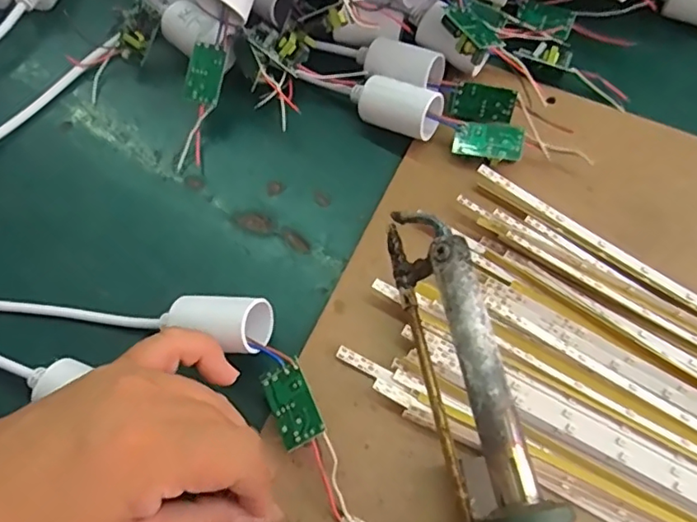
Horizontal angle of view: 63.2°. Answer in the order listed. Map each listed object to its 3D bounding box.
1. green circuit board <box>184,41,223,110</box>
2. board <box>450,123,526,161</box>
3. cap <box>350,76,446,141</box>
[{"bbox_3d":[-0.084,-0.109,0.333,0.019,0.004,0.035,14,92,-2],"label":"green circuit board"},{"bbox_3d":[0.080,-0.068,0.327,0.038,0.011,0.020,7,66,4],"label":"board"},{"bbox_3d":[0.027,-0.090,0.331,0.054,0.029,0.025,23,69,11],"label":"cap"}]

